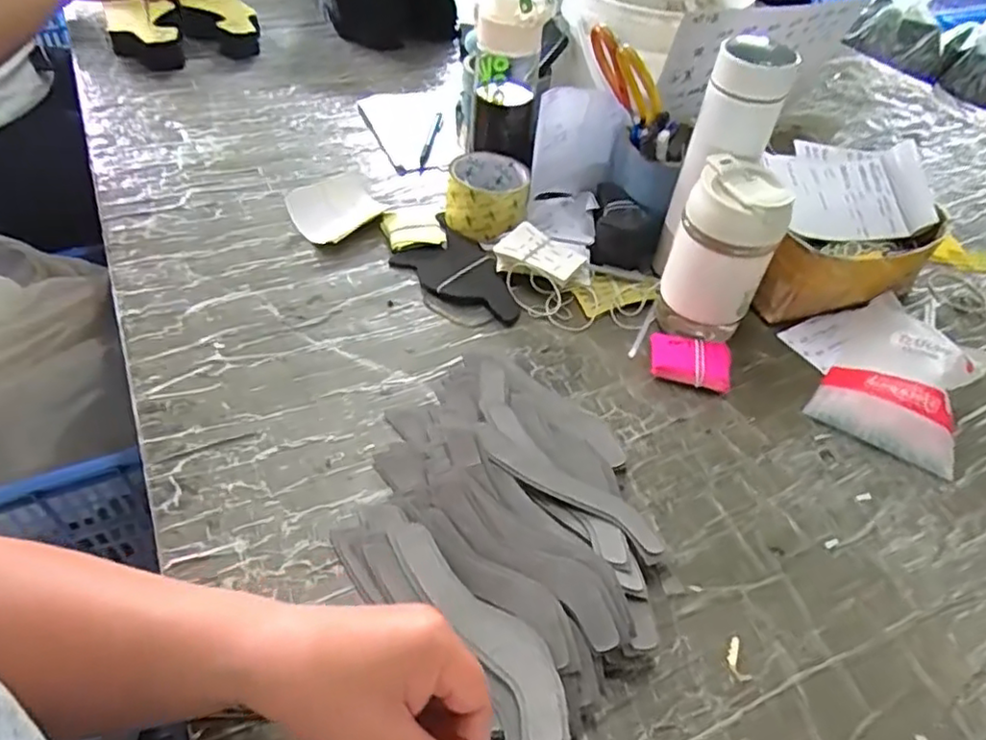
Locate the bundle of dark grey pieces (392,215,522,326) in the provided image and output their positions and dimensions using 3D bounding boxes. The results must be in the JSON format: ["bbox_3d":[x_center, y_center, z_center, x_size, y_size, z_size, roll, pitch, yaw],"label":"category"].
[{"bbox_3d":[-0.028,-0.100,0.663,0.158,0.011,0.090,36,53,26],"label":"bundle of dark grey pieces"}]

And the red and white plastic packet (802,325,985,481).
[{"bbox_3d":[0.367,0.007,0.577,0.119,0.048,0.148,28,50,20],"label":"red and white plastic packet"}]

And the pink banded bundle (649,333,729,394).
[{"bbox_3d":[0.179,-0.008,0.589,0.072,0.024,0.052,14,47,7],"label":"pink banded bundle"}]

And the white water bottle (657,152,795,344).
[{"bbox_3d":[0.203,-0.099,0.586,0.084,0.156,0.069,21,48,14],"label":"white water bottle"}]

